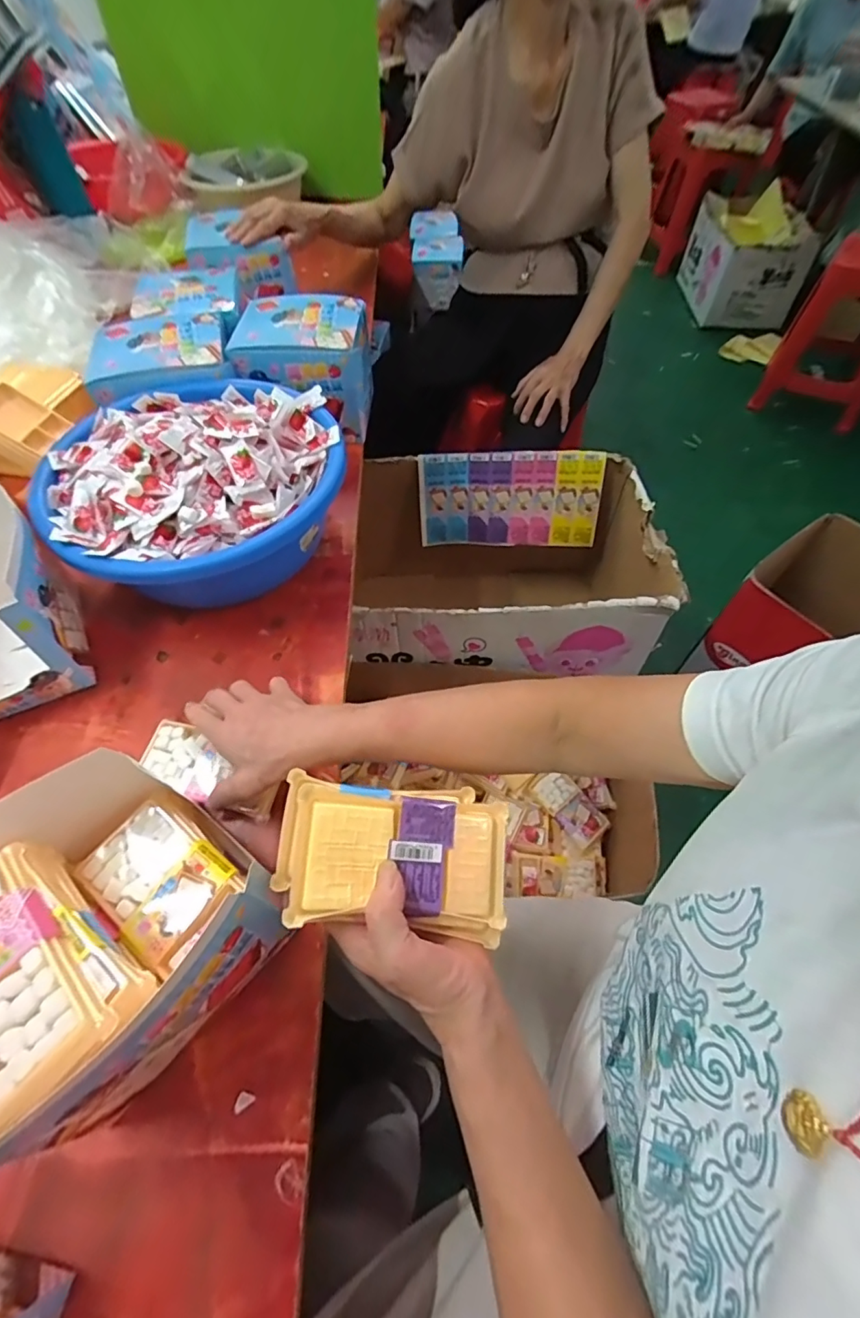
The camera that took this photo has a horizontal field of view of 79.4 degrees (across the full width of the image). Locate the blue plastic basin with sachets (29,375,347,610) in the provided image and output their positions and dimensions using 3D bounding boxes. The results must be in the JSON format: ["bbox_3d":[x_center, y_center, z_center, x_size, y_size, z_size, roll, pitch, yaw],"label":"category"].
[{"bbox_3d":[-0.257,-0.194,0.594,0.311,0.150,0.293,0,57,0],"label":"blue plastic basin with sachets"}]

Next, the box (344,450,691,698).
[{"bbox_3d":[0.127,-0.127,0.988,0.529,0.351,0.408,-5,57,-3],"label":"box"}]

